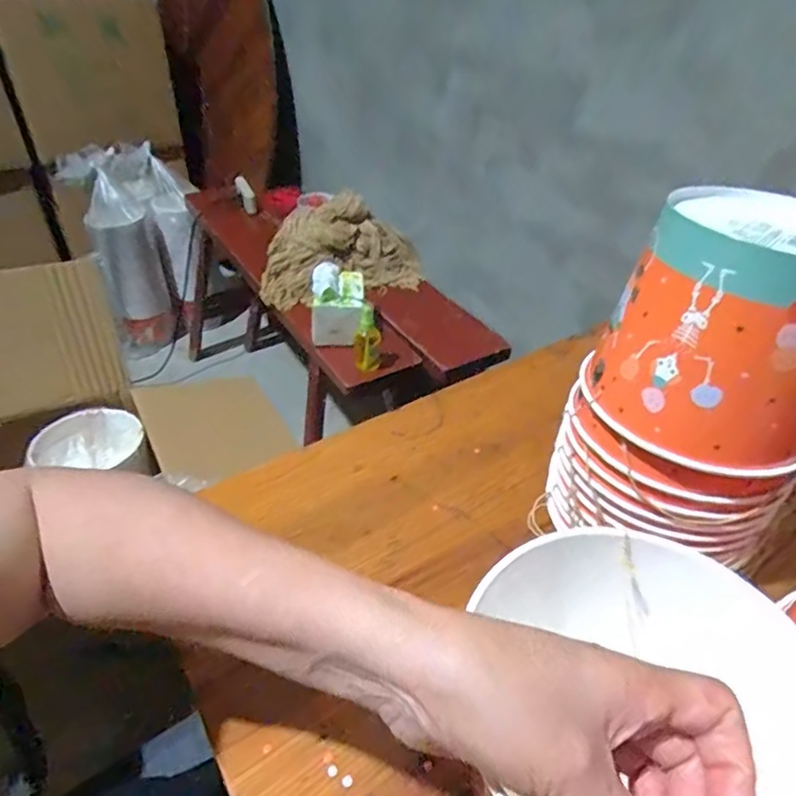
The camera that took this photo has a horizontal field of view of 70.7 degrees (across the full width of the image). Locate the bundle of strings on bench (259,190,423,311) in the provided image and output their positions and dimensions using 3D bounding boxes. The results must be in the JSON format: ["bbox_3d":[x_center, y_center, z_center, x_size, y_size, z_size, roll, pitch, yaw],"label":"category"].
[{"bbox_3d":[-0.128,-0.319,1.201,0.351,0.170,0.150,-13,43,-19],"label":"bundle of strings on bench"}]

